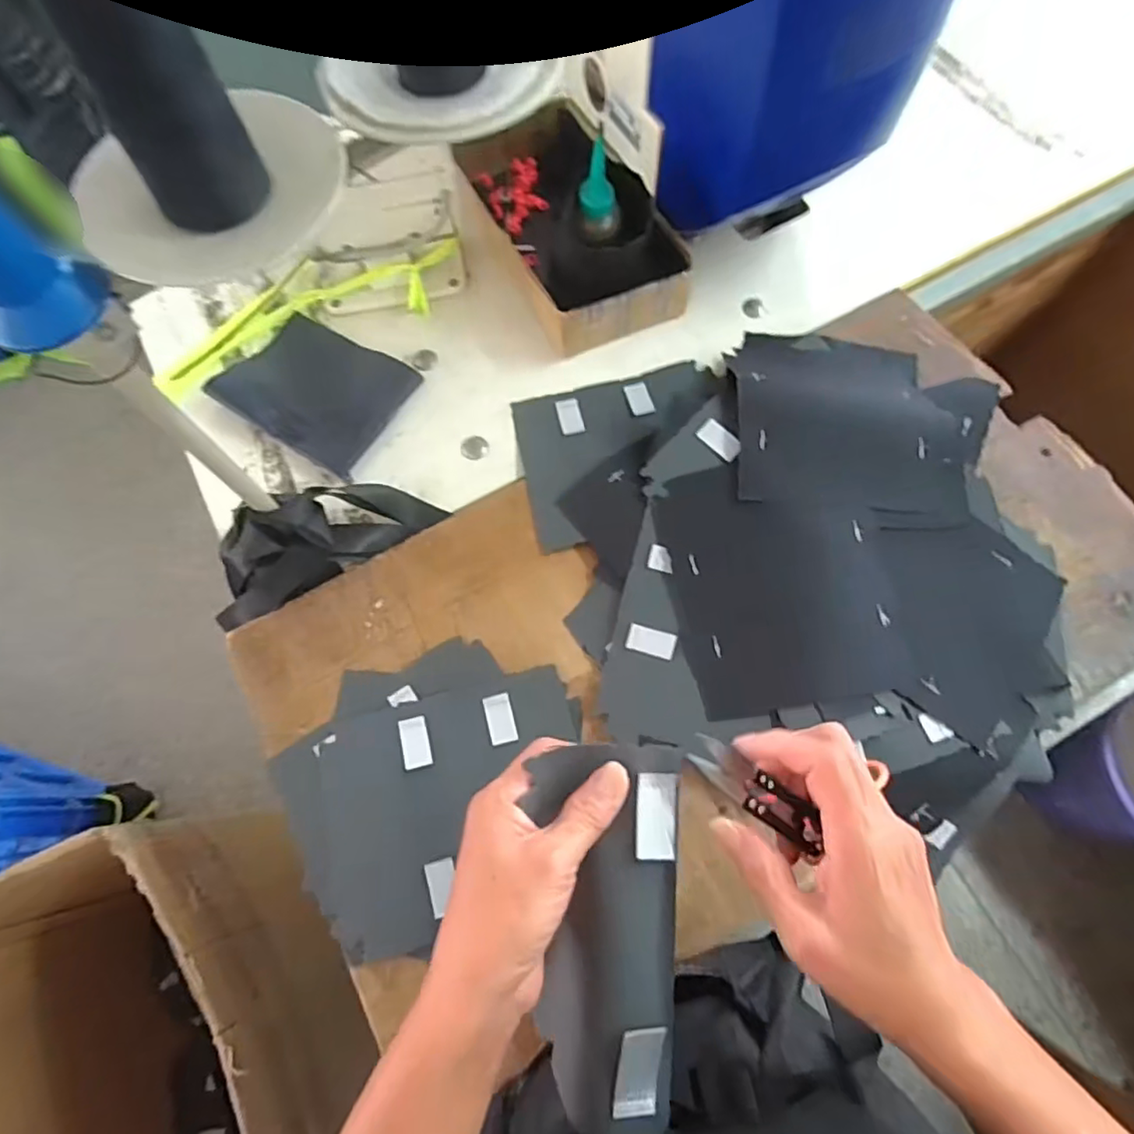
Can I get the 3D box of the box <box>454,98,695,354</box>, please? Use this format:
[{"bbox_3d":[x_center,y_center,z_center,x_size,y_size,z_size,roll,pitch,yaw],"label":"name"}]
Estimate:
[{"bbox_3d":[-0.001,-0.368,0.596,0.141,0.135,0.290,-24,69,-6],"label":"box"}]

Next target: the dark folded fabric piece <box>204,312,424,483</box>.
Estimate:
[{"bbox_3d":[-0.241,-0.175,0.592,0.167,0.007,0.123,31,72,12],"label":"dark folded fabric piece"}]

